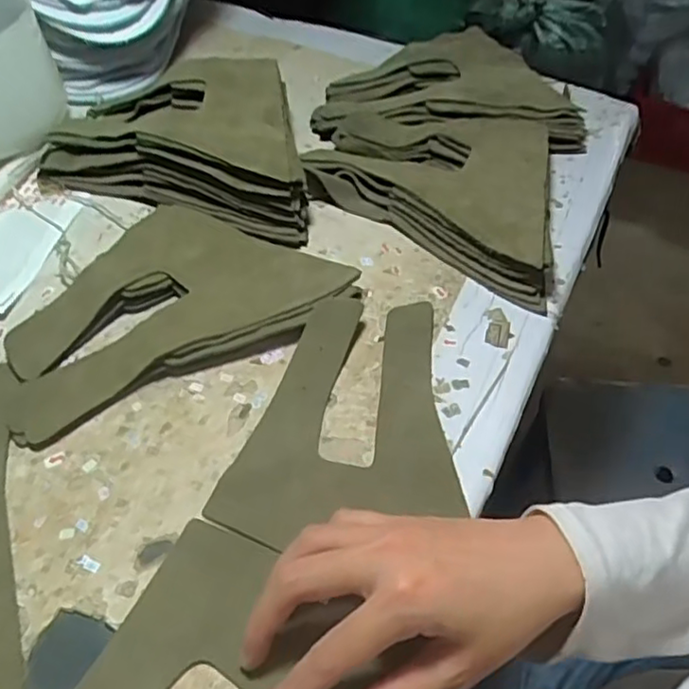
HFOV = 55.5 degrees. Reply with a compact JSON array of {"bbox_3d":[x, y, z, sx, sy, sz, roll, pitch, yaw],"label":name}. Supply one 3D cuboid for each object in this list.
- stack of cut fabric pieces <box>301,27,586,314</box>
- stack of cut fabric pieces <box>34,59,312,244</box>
[{"bbox_3d":[0.078,-0.170,0.531,0.219,0.038,0.285,16,51,12],"label":"stack of cut fabric pieces"},{"bbox_3d":[-0.116,-0.165,0.513,0.215,0.057,0.151,13,50,9],"label":"stack of cut fabric pieces"}]

